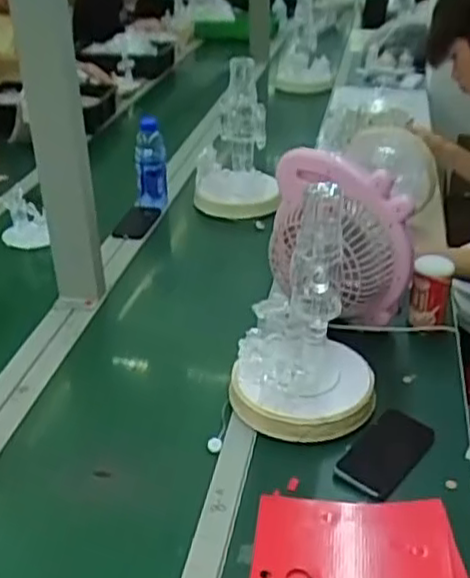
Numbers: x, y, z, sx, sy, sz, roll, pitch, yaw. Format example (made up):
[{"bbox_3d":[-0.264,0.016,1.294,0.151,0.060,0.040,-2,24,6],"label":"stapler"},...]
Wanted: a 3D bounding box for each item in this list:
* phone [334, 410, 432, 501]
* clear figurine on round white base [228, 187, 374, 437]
[{"bbox_3d":[0.206,0.216,0.956,0.082,0.011,0.161,22,38,33],"label":"phone"},{"bbox_3d":[0.099,0.036,0.981,0.201,0.312,0.176,6,31,11],"label":"clear figurine on round white base"}]

